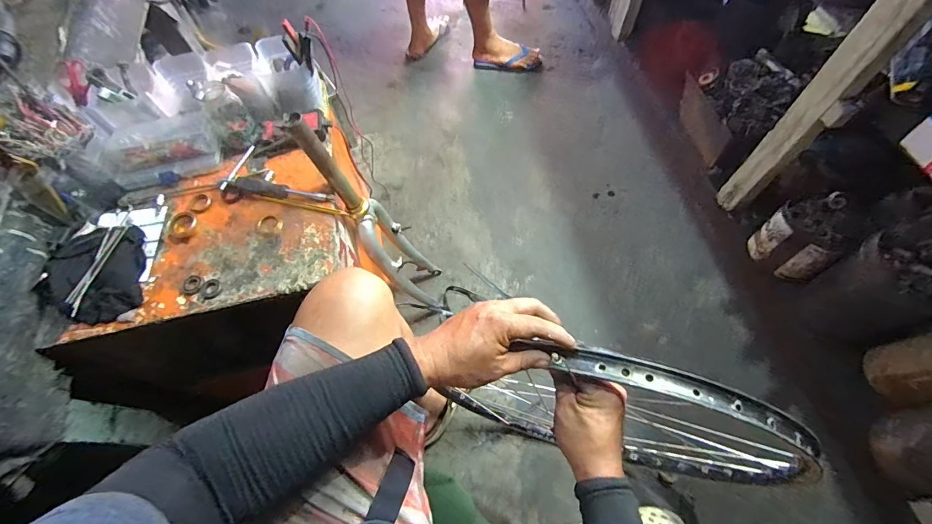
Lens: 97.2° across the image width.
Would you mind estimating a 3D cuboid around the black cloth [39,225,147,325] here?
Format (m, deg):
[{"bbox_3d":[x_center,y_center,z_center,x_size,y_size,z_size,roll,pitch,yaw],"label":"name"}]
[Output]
[{"bbox_3d":[-0.554,0.015,0.616,0.128,0.030,0.160,-14,62,-4],"label":"black cloth"}]

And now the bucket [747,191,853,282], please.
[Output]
[{"bbox_3d":[0.763,-0.067,0.925,0.152,0.176,0.142,-2,62,3],"label":"bucket"}]

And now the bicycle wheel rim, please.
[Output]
[{"bbox_3d":[0.201,0.247,0.659,0.483,0.527,0.049,12,63,10],"label":"bicycle wheel rim"}]

